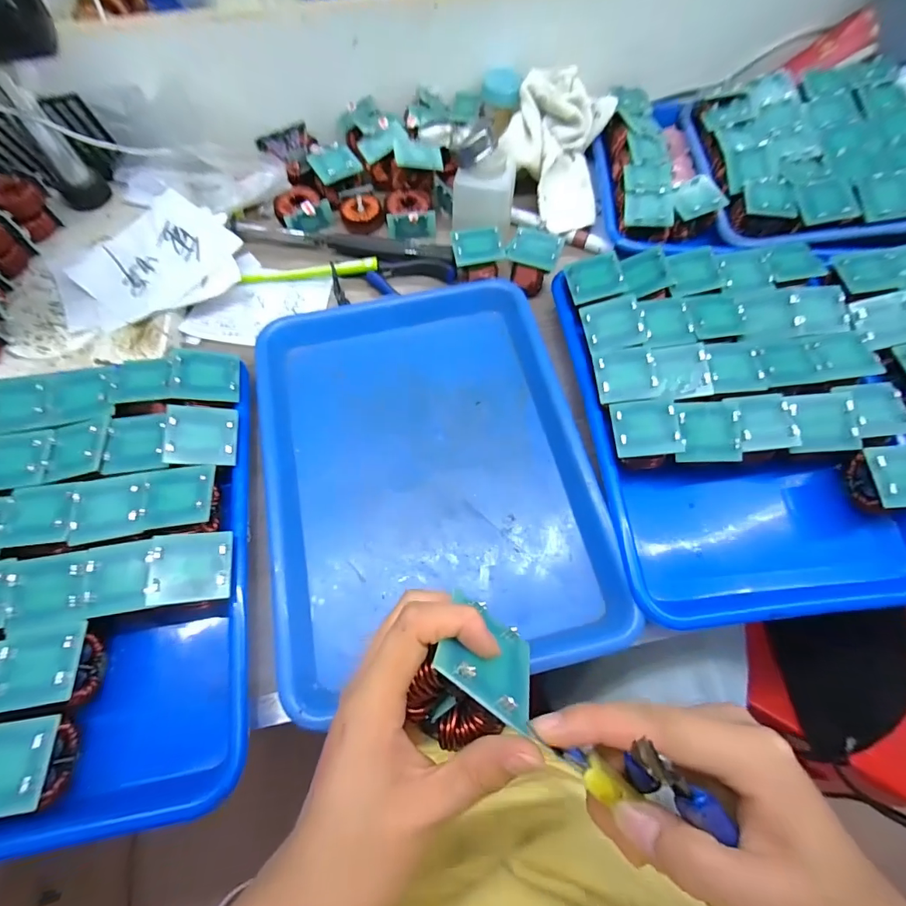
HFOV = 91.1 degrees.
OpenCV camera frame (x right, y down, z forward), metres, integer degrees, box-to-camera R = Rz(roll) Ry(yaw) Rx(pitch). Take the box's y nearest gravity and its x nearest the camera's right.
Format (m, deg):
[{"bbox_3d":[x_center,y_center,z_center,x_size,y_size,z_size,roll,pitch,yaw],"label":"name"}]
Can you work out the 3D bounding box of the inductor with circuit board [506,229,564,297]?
[{"bbox_3d":[0.077,-0.184,0.431,0.047,0.046,0.046,18,69,7],"label":"inductor with circuit board"}]

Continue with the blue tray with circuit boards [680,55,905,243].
[{"bbox_3d":[0.452,-0.328,0.473,0.366,0.051,0.253,-5,70,-3],"label":"blue tray with circuit boards"}]

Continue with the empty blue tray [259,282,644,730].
[{"bbox_3d":[-0.023,0.005,0.365,0.238,0.056,0.325,-11,71,-5],"label":"empty blue tray"}]

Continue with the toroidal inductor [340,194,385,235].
[{"bbox_3d":[-0.099,-0.258,0.480,0.043,0.021,0.041,0,66,0],"label":"toroidal inductor"}]

